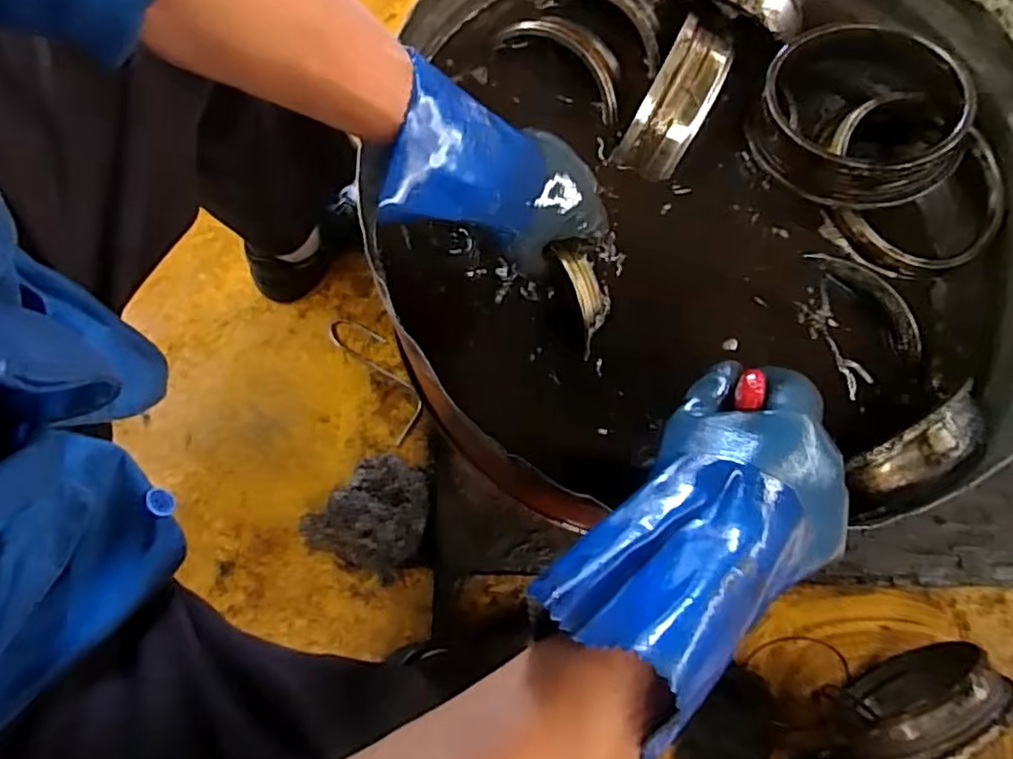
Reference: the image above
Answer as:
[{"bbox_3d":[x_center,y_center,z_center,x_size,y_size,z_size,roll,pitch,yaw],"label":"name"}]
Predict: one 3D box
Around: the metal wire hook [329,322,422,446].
[{"bbox_3d":[-0.180,-0.008,0.891,0.062,0.011,0.201,-33,78,-9],"label":"metal wire hook"}]

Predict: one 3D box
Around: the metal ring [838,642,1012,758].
[{"bbox_3d":[0.465,0.372,0.714,0.176,0.191,0.070,-27,77,-7],"label":"metal ring"}]

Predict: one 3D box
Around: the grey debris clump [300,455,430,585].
[{"bbox_3d":[-0.166,0.176,0.809,0.144,0.070,0.154,32,77,7],"label":"grey debris clump"}]

